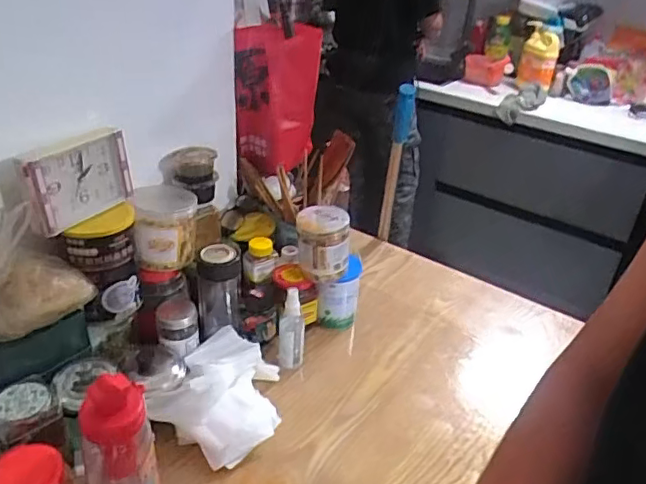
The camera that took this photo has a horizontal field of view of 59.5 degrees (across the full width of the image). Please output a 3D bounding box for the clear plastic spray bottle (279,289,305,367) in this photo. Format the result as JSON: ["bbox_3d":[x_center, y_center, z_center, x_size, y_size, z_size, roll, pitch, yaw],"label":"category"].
[{"bbox_3d":[-0.048,0.133,0.883,0.039,0.149,0.035,3,31,-4],"label":"clear plastic spray bottle"}]

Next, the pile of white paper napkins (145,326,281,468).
[{"bbox_3d":[-0.133,0.212,0.804,0.146,0.096,0.194,12,31,12],"label":"pile of white paper napkins"}]

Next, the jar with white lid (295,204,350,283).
[{"bbox_3d":[-0.001,0.003,0.931,0.083,0.106,0.076,4,30,-2],"label":"jar with white lid"}]

